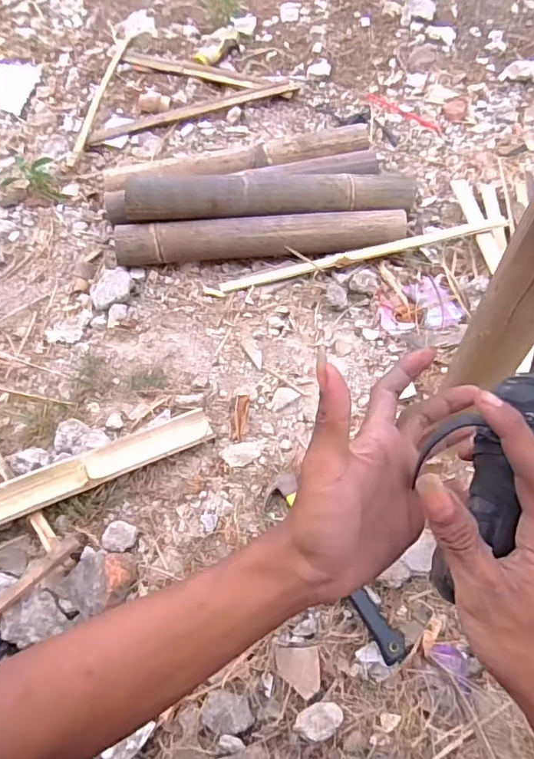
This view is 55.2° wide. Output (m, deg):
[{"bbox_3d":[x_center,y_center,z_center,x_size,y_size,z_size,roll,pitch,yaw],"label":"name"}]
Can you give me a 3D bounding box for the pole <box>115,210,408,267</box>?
[{"bbox_3d":[-0.011,-0.250,0.937,0.519,0.075,0.069,-4,58,2],"label":"pole"}]

